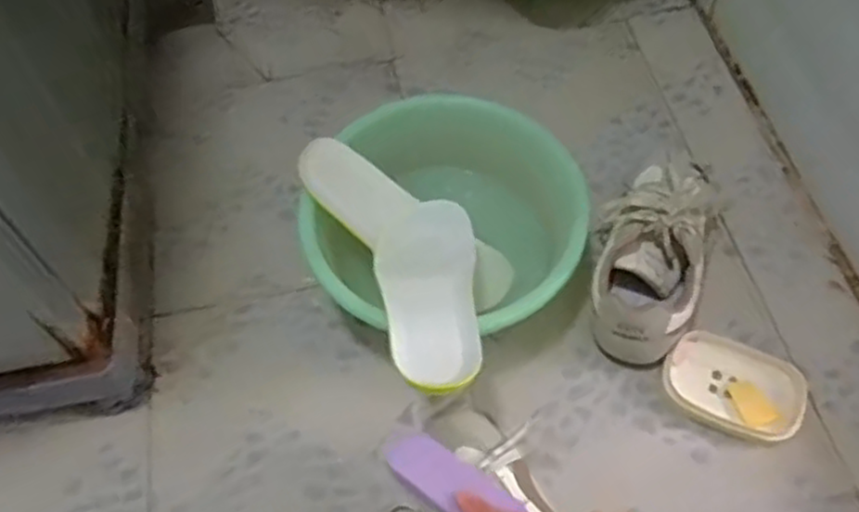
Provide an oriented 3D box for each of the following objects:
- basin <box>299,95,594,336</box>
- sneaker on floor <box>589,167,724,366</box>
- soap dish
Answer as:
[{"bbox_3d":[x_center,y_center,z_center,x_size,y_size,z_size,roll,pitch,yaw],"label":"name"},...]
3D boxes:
[{"bbox_3d":[0.021,-0.019,0.704,0.241,0.113,0.249,-1,60,2],"label":"basin"},{"bbox_3d":[0.217,-0.011,0.709,0.101,0.089,0.223,21,64,14],"label":"sneaker on floor"},{"bbox_3d":[0.279,0.120,0.660,0.123,0.024,0.084,17,63,12],"label":"soap dish"}]

